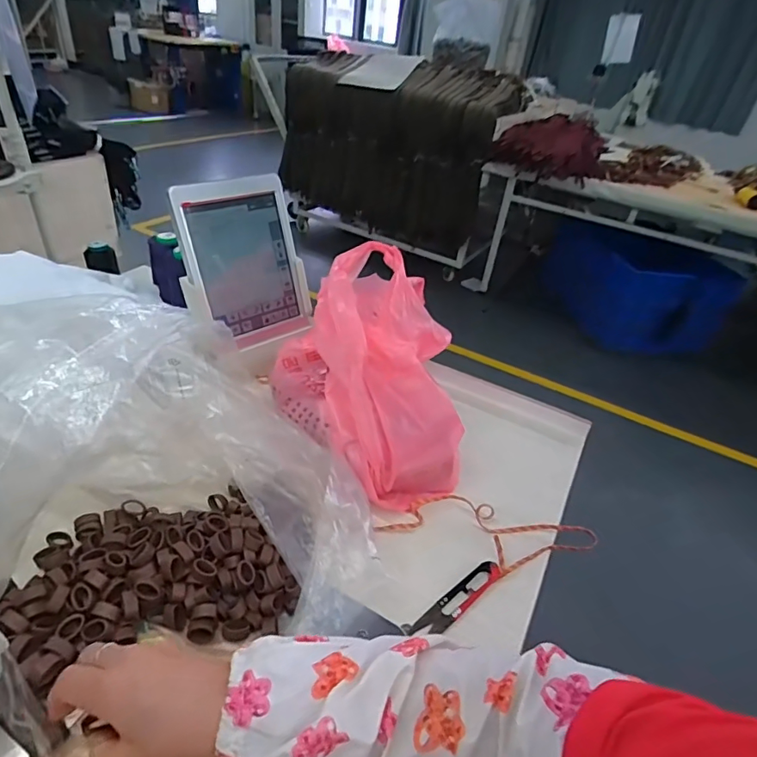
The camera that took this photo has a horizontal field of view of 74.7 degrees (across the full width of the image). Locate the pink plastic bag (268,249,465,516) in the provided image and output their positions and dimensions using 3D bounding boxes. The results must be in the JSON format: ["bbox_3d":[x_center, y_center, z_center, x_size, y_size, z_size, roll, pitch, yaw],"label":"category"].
[{"bbox_3d":[-0.019,-0.006,0.558,0.184,0.168,0.262,-7,40,-15],"label":"pink plastic bag"}]

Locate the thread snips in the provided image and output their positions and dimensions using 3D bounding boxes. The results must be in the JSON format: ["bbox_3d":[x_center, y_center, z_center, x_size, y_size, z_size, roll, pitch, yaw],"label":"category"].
[{"bbox_3d":[0.071,0.196,0.443,0.101,0.006,0.023,-26,48,-33],"label":"thread snips"}]

